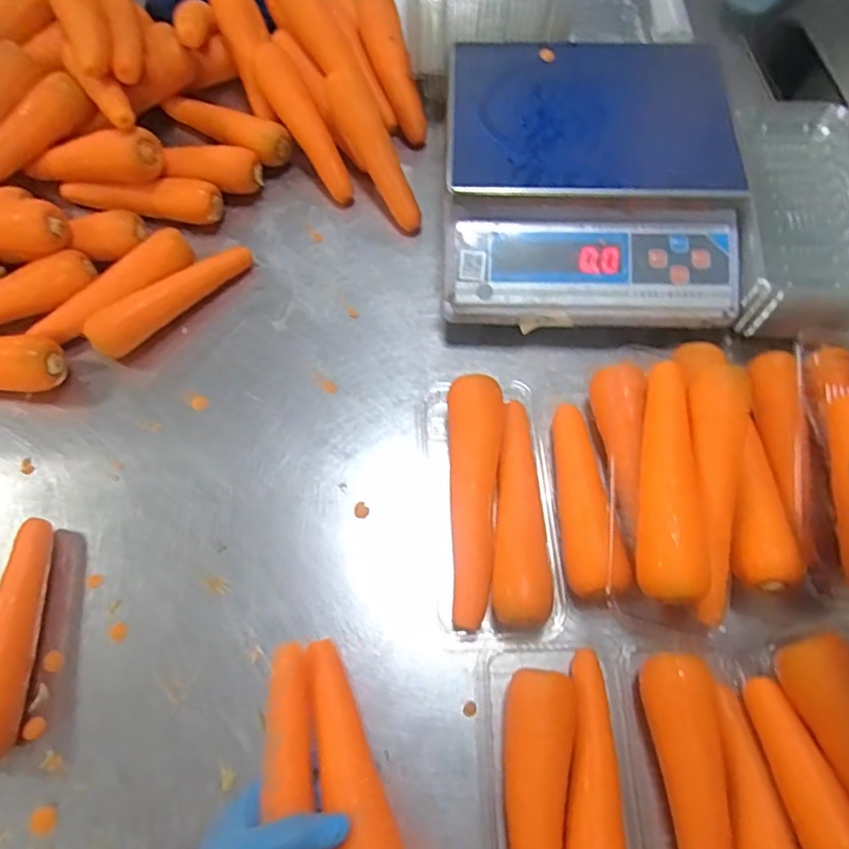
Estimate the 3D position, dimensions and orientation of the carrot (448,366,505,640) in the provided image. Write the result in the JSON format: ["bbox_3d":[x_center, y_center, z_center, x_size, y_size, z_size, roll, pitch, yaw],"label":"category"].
[{"bbox_3d":[0.042,0.062,0.509,0.045,0.049,0.209,3,67,2],"label":"carrot"}]

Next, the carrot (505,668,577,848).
[{"bbox_3d":[0.076,0.274,0.416,0.045,0.039,0.186,8,67,4],"label":"carrot"}]

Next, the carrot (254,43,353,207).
[{"bbox_3d":[-0.135,-0.338,0.672,0.041,0.035,0.195,-30,93,-11],"label":"carrot"}]

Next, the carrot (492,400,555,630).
[{"bbox_3d":[0.085,0.073,0.506,0.049,0.042,0.189,5,67,3],"label":"carrot"}]

